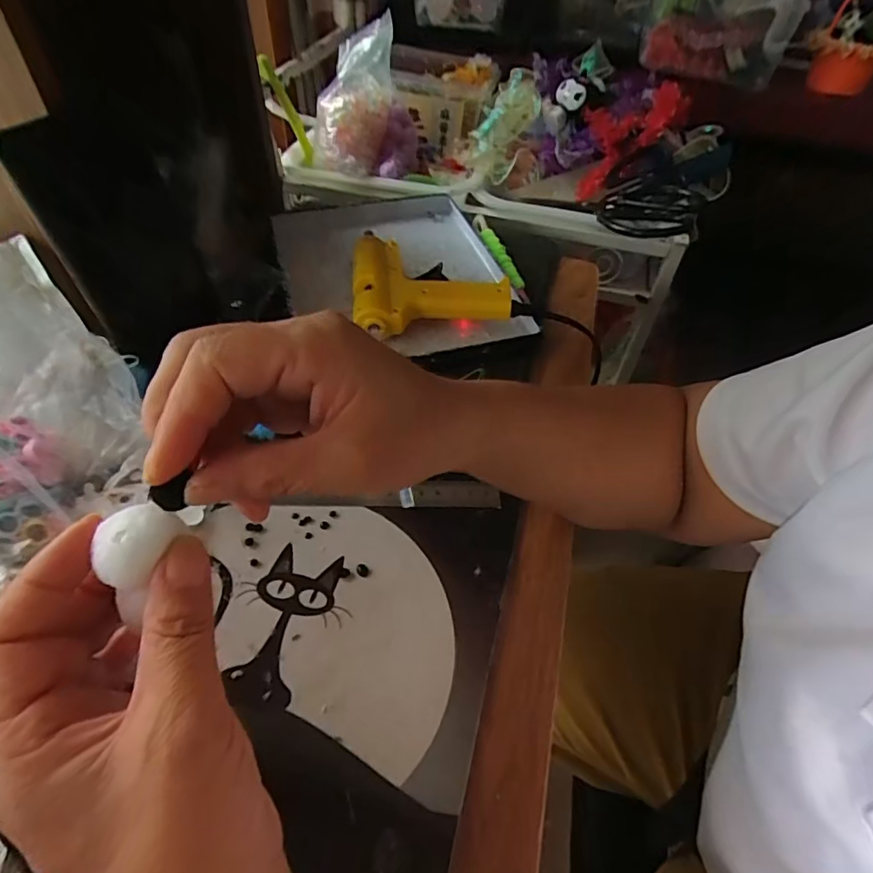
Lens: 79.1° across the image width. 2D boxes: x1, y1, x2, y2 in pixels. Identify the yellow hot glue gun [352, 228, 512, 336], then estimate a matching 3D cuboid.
[{"bbox_3d":[-0.007,-0.123,0.440,0.120,0.031,0.110,2,49,-2],"label":"yellow hot glue gun"}]

